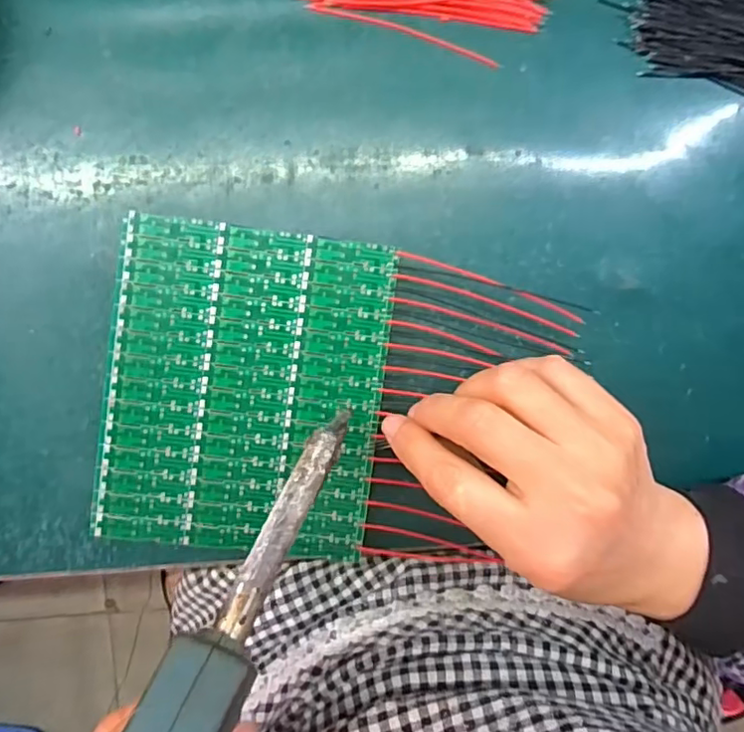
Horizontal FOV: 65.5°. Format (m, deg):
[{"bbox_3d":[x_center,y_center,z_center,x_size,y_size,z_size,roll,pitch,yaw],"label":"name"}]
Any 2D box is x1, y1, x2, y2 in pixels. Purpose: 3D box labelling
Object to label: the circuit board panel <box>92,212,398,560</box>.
[{"bbox_3d":[-0.058,0.012,0.269,0.123,0.005,0.148,7,94,-4],"label":"circuit board panel"}]

